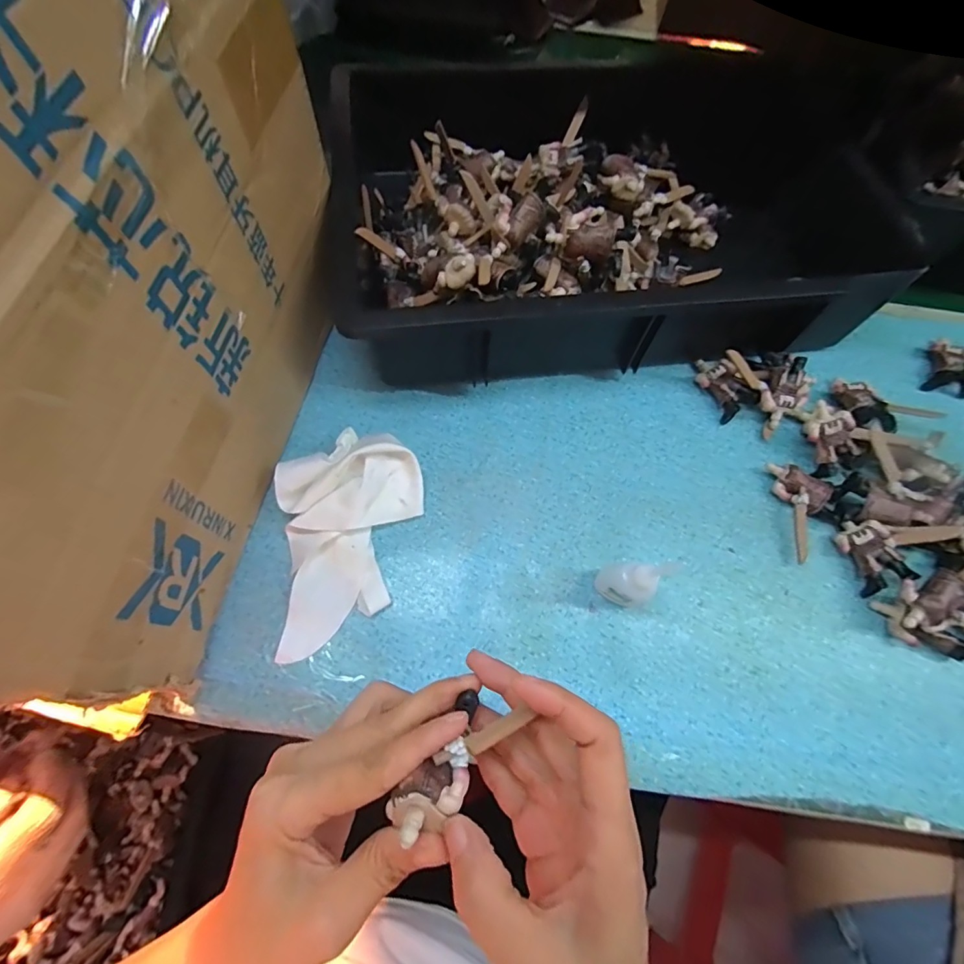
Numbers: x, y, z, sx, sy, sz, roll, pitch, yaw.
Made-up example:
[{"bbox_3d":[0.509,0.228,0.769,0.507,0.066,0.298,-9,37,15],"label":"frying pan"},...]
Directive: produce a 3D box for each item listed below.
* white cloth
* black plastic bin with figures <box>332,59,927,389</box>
[{"bbox_3d":[-0.093,0.037,0.337,0.103,0.032,0.157,-5,69,-5],"label":"white cloth"},{"bbox_3d":[0.105,-0.245,0.431,0.425,0.112,0.329,-5,69,-5],"label":"black plastic bin with figures"}]

